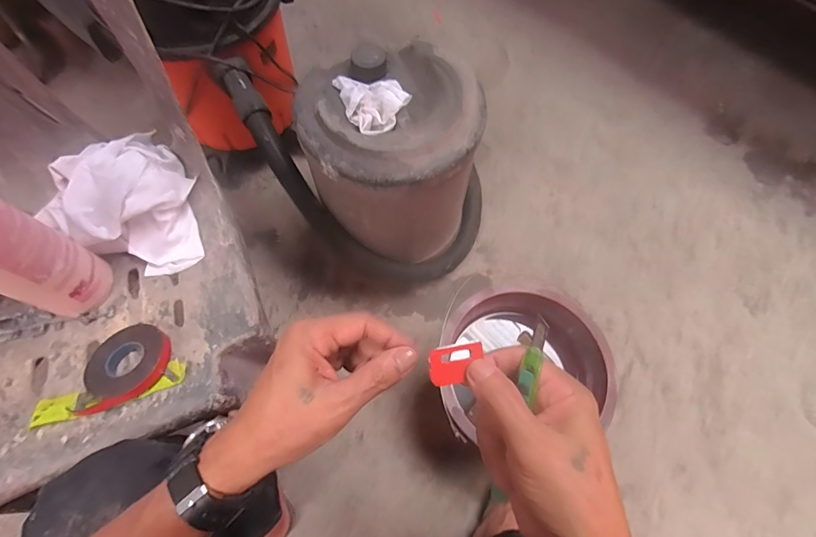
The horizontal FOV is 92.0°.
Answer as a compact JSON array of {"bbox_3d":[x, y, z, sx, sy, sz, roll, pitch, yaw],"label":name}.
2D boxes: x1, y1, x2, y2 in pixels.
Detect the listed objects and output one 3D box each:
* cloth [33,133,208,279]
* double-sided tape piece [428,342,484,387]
[{"bbox_3d":[-0.326,-0.082,0.482,0.173,0.068,0.153,27,68,10],"label":"cloth"},{"bbox_3d":[0.032,0.062,0.258,0.037,0.008,0.023,-9,69,-4],"label":"double-sided tape piece"}]

